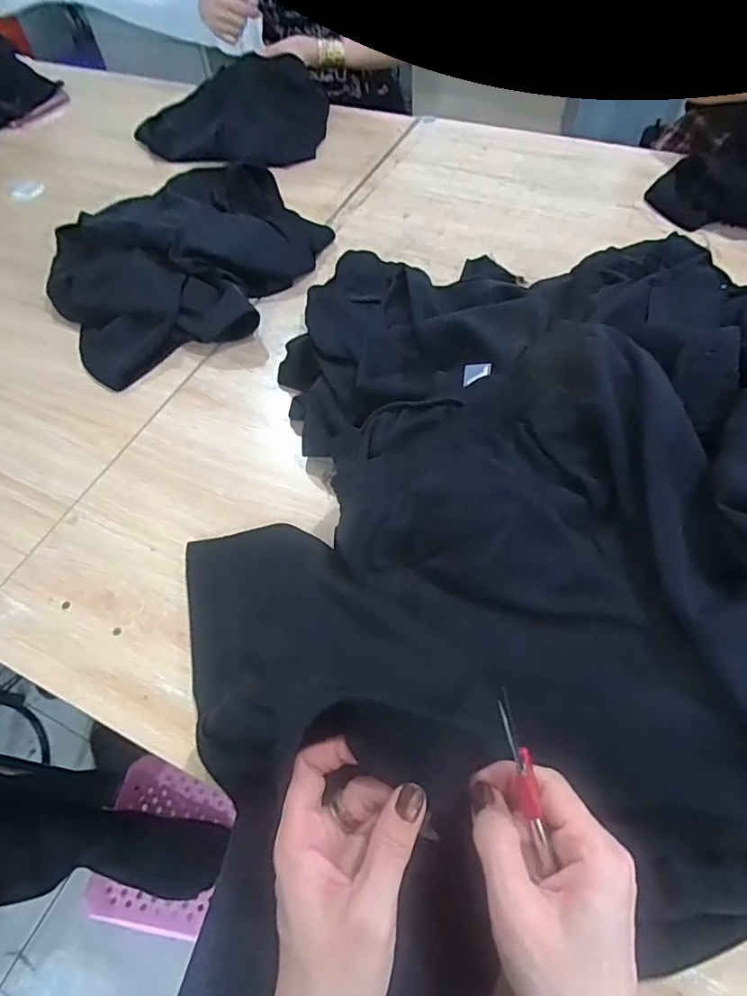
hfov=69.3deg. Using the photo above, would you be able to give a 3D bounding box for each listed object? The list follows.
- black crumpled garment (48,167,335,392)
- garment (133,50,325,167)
[{"bbox_3d":[-0.280,-0.370,0.819,0.397,0.061,0.401,-30,60,-14],"label":"black crumpled garment"},{"bbox_3d":[-0.268,-0.730,1.028,0.355,0.097,0.290,13,58,12],"label":"garment"}]

